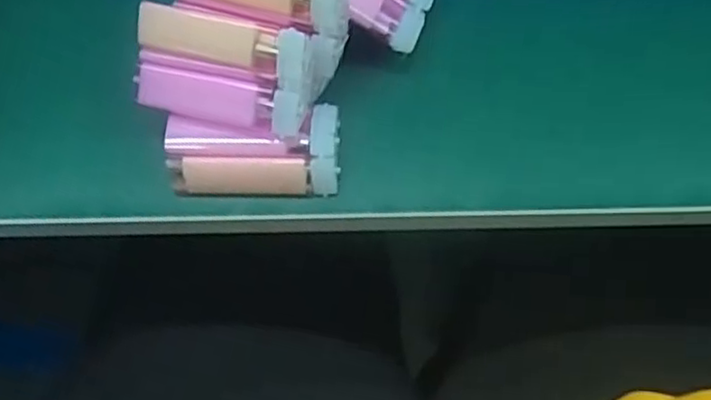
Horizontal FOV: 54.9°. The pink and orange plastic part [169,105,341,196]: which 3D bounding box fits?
[{"bbox_3d":[-0.040,-0.020,0.271,0.066,0.018,0.031,-1,70,1],"label":"pink and orange plastic part"}]

